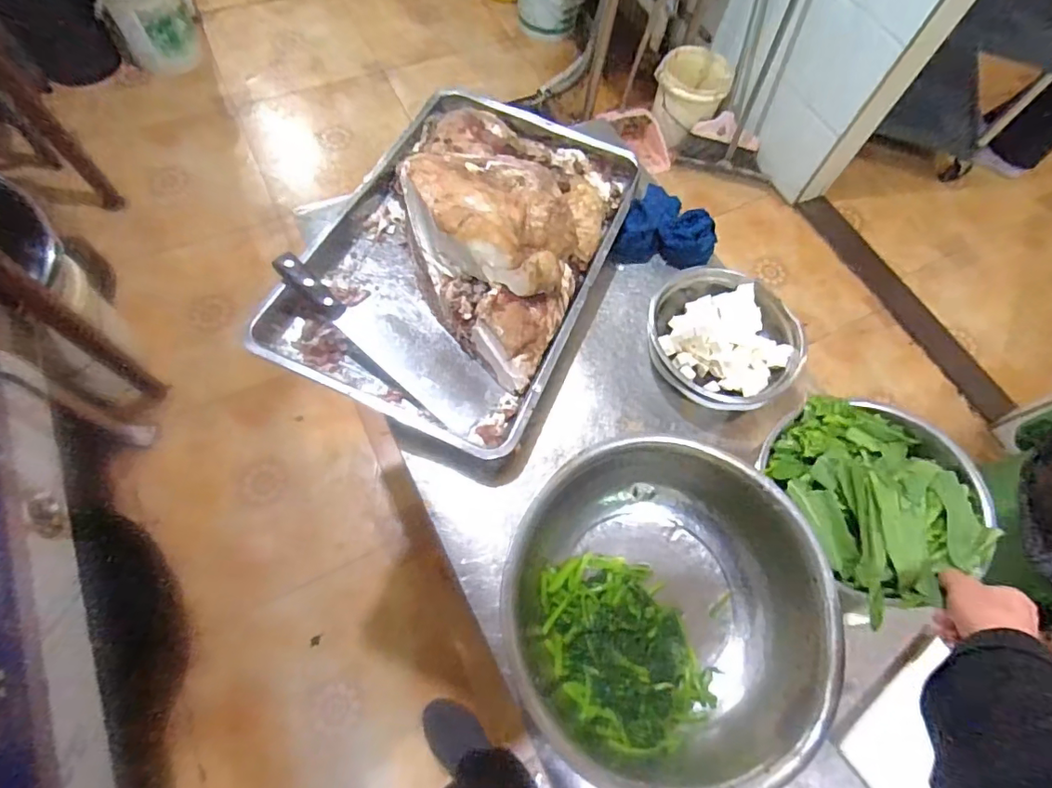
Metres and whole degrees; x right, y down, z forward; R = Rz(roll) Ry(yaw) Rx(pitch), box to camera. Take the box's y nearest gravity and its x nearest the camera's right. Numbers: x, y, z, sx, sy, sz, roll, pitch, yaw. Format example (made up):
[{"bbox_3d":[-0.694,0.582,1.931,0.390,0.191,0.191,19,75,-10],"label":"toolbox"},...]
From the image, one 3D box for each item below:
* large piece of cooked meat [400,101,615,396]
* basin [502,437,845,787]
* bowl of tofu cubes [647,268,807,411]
[{"bbox_3d":[-0.047,-0.255,0.742,0.290,0.135,0.423,18,66,3],"label":"large piece of cooked meat"},{"bbox_3d":[0.147,0.228,0.572,0.327,0.113,0.327,2,66,-4],"label":"basin"},{"bbox_3d":[0.282,-0.081,0.754,0.213,0.057,0.203,2,66,-4],"label":"bowl of tofu cubes"}]

